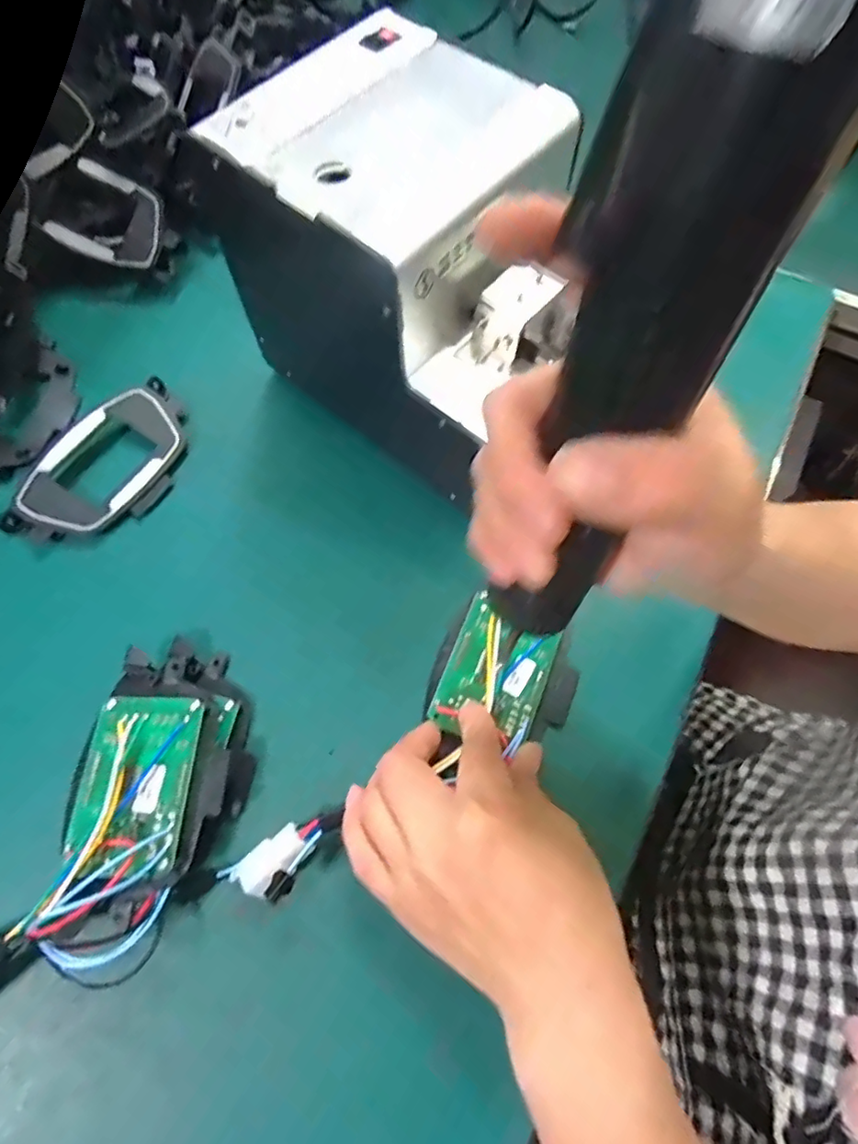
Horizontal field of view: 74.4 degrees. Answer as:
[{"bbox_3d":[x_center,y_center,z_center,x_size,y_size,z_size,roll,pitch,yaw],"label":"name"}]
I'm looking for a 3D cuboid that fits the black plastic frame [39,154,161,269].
[{"bbox_3d":[-0.220,-0.244,0.388,0.077,0.017,0.058,16,94,-9],"label":"black plastic frame"}]

